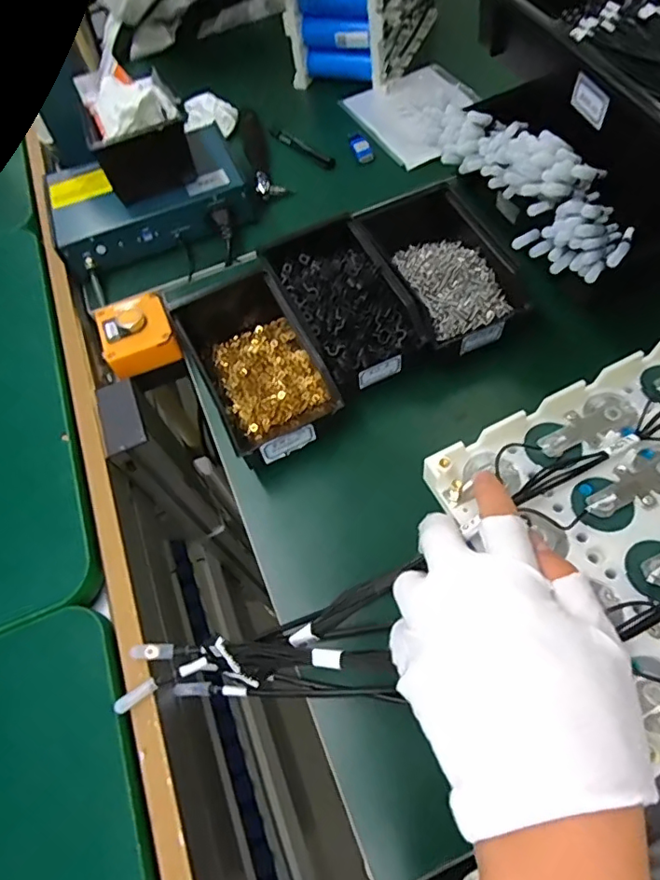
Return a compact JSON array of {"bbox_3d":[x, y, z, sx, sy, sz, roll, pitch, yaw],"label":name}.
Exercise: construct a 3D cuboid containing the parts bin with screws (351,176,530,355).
[{"bbox_3d":[0.107,-0.174,0.543,0.113,0.072,0.199,-26,60,-7],"label":"parts bin with screws"}]

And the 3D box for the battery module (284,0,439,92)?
[{"bbox_3d":[0.051,-0.663,0.788,0.146,0.187,0.220,20,64,18],"label":"battery module"}]

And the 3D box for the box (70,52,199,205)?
[{"bbox_3d":[-0.232,-0.365,0.627,0.100,0.086,0.148,-24,60,-7],"label":"box"}]

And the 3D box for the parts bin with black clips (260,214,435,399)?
[{"bbox_3d":[0.011,-0.133,0.527,0.102,0.057,0.189,-25,60,-7],"label":"parts bin with black clips"}]

